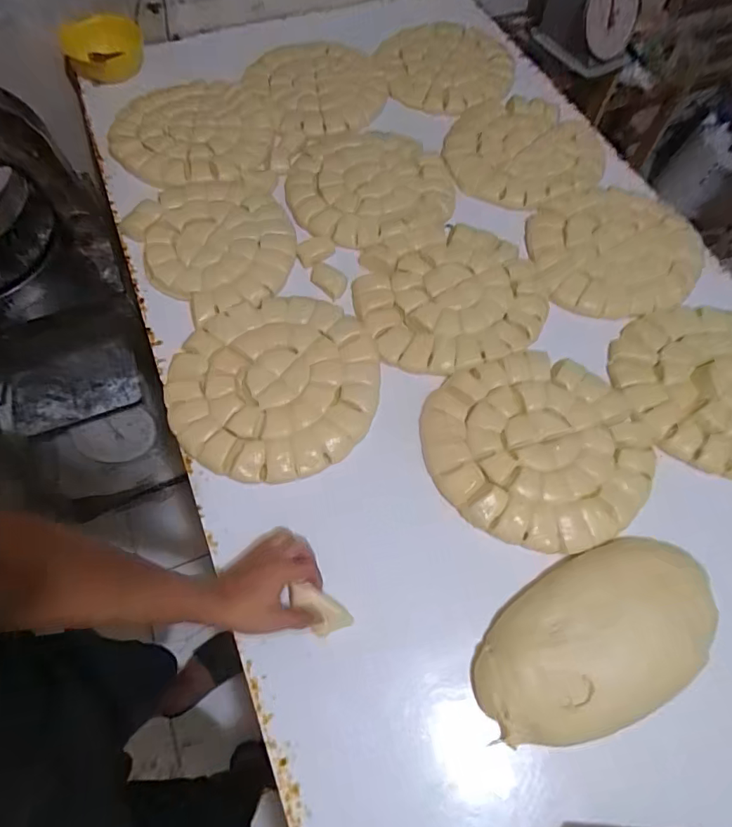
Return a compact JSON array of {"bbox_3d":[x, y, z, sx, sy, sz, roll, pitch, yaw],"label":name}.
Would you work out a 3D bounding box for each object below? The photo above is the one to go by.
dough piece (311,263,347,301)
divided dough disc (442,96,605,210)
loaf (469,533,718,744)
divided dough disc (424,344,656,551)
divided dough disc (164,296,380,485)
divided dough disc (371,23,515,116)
[{"bbox_3d":[-0.062,-0.228,0.832,0.052,0.010,0.080,-39,72,-18],"label":"dough piece"},{"bbox_3d":[0.315,-0.527,0.966,0.297,0.023,0.307,1,65,-2],"label":"divided dough disc"},{"bbox_3d":[0.277,0.264,0.573,0.307,0.081,0.171,-26,69,-13],"label":"loaf"},{"bbox_3d":[0.248,0.045,0.698,0.306,0.019,0.288,1,65,-2],"label":"divided dough disc"},{"bbox_3d":[-0.136,-0.052,0.730,0.297,0.020,0.304,1,65,-2],"label":"divided dough disc"},{"bbox_3d":[0.171,-0.772,1.077,0.294,0.037,0.300,1,65,-2],"label":"divided dough disc"}]

